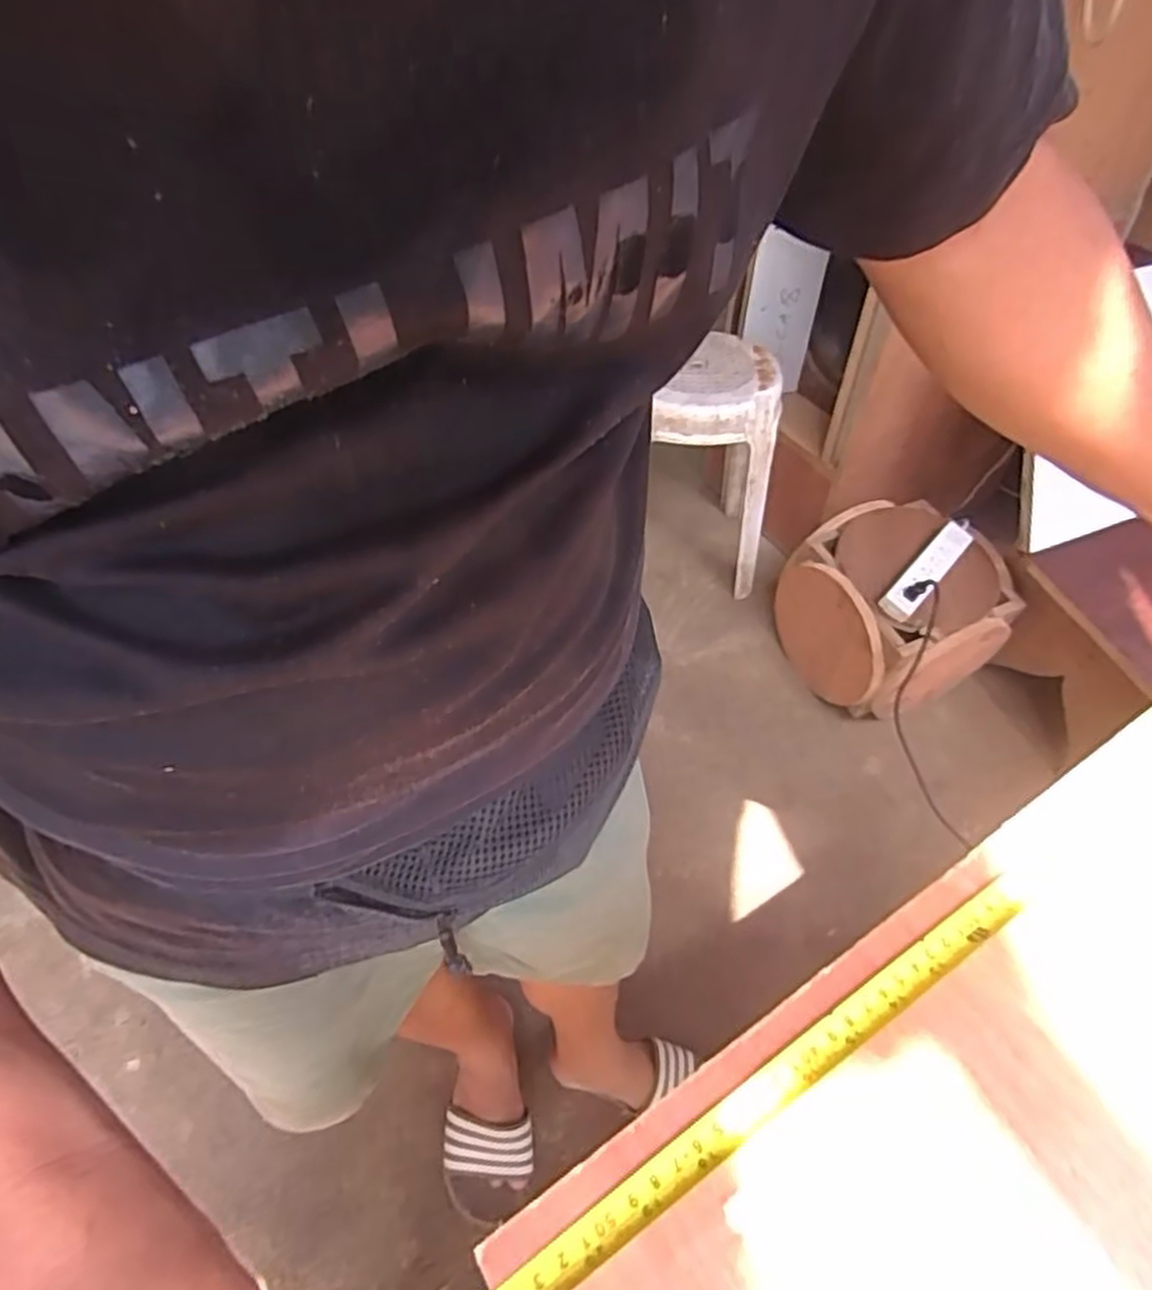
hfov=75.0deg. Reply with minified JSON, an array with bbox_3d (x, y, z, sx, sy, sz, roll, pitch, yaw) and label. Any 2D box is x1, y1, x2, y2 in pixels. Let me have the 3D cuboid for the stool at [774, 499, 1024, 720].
[{"bbox_3d":[0.584,-0.068,1.397,0.314,0.274,0.308,-22,51,-19],"label":"stool"}]

